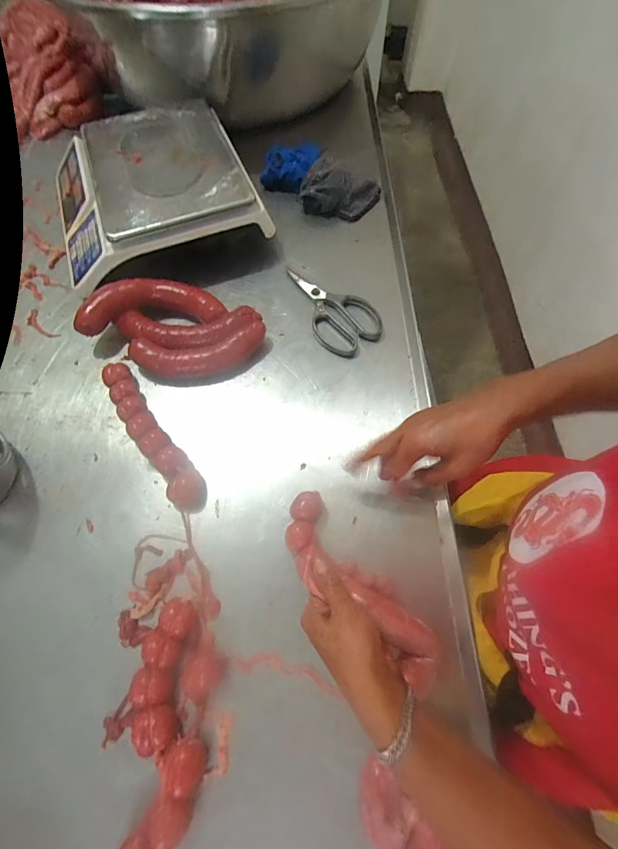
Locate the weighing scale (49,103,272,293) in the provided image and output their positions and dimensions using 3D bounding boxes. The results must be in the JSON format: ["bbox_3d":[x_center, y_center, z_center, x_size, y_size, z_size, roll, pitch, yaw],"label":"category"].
[{"bbox_3d":[-0.270,-0.401,0.642,0.330,0.107,0.330,-17,66,-8],"label":"weighing scale"}]

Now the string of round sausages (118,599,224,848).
[{"bbox_3d":[-0.130,0.284,0.353,0.074,0.031,0.201,-3,65,0],"label":"string of round sausages"}]

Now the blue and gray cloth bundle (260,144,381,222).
[{"bbox_3d":[0.018,-0.454,0.680,0.215,0.055,0.113,30,69,14],"label":"blue and gray cloth bundle"}]

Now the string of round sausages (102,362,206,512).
[{"bbox_3d":[-0.208,0.013,0.484,0.042,0.034,0.234,-35,69,-14],"label":"string of round sausages"}]

